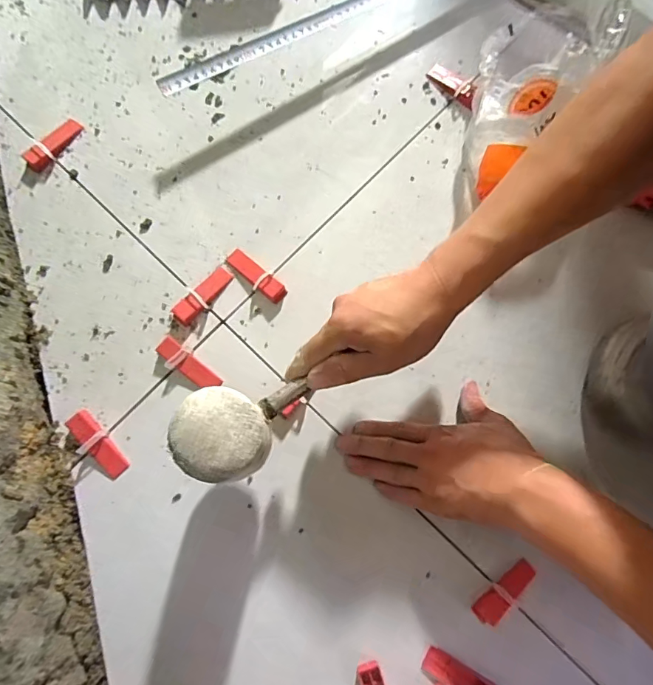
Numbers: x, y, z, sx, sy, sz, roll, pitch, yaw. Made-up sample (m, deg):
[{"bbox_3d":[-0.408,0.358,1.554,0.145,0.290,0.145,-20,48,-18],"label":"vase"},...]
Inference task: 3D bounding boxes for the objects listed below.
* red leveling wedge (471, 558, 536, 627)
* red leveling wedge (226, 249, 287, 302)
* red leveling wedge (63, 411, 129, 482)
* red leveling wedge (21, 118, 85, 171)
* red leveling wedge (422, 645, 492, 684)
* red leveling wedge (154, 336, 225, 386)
[{"bbox_3d":[0.167,0.233,0.419,0.068,0.011,0.022,-41,83,-8],"label":"red leveling wedge"},{"bbox_3d":[-0.075,-0.072,0.478,0.074,0.010,0.022,41,81,6],"label":"red leveling wedge"},{"bbox_3d":[-0.225,0.100,0.440,0.023,0.012,0.073,-41,83,-8],"label":"red leveling wedge"},{"bbox_3d":[-0.308,-0.226,0.504,0.026,0.013,0.071,35,81,5],"label":"red leveling wedge"},{"bbox_3d":[0.123,0.305,0.403,0.071,0.011,0.021,25,80,18],"label":"red leveling wedge"},{"bbox_3d":[-0.142,0.022,0.457,0.075,0.014,0.020,39,81,6],"label":"red leveling wedge"}]

